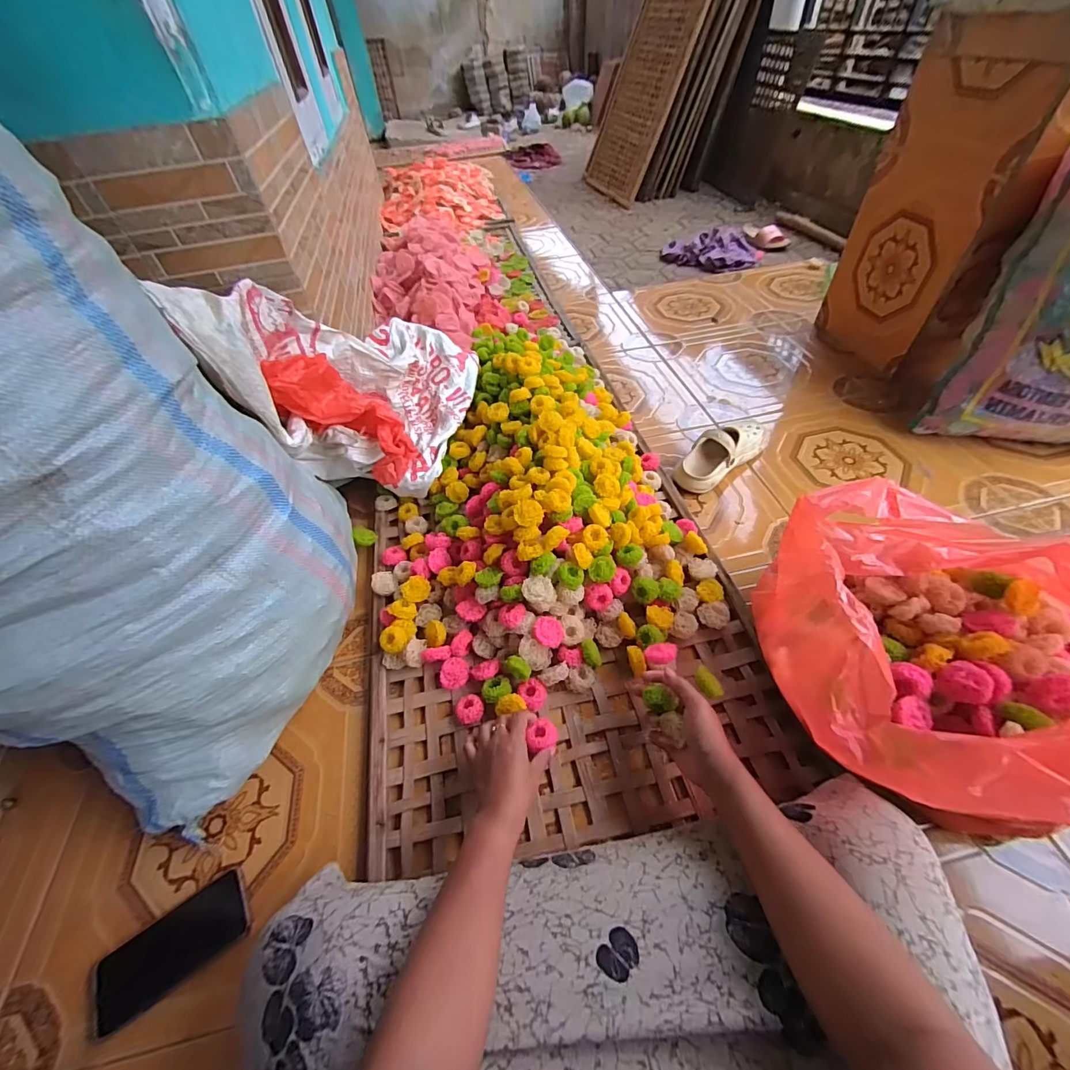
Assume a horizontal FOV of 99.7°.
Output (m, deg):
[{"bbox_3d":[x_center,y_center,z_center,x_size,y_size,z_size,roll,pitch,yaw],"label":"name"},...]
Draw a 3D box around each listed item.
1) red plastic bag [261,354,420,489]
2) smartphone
[{"bbox_3d":[-0.340,-0.215,0.819,0.183,0.208,0.180,34,61,29],"label":"red plastic bag"},{"bbox_3d":[-0.409,0.466,0.510,0.158,0.009,0.076,-28,53,-17],"label":"smartphone"}]

